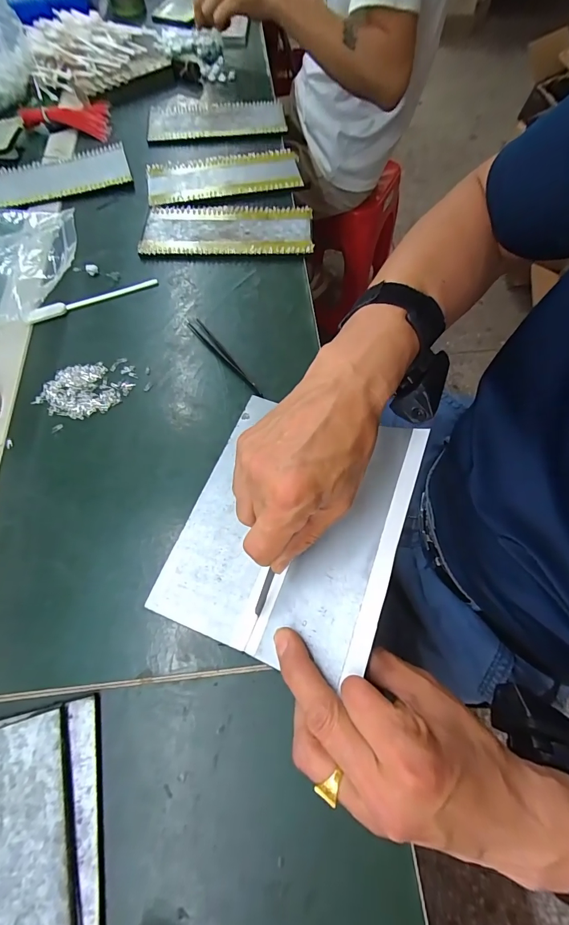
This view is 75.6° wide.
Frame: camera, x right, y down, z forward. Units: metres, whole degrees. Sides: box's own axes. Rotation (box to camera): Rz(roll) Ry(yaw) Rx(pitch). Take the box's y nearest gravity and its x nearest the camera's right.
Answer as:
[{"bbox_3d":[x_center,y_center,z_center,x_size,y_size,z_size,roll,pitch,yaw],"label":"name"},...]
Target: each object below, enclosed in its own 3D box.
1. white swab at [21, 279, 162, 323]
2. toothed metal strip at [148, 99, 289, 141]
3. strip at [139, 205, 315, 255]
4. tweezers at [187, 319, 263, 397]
[{"bbox_3d":[-0.209,-0.178,0.397,0.142,0.007,0.014,-22,69,-9],"label":"white swab"},{"bbox_3d":[-0.100,-0.505,0.539,0.196,0.008,0.091,-4,70,1],"label":"toothed metal strip"},{"bbox_3d":[-0.068,-0.281,0.442,0.200,0.006,0.082,1,69,1],"label":"strip"},{"bbox_3d":[-0.060,-0.104,0.365,0.014,0.006,0.117,-35,72,-14],"label":"tweezers"}]

